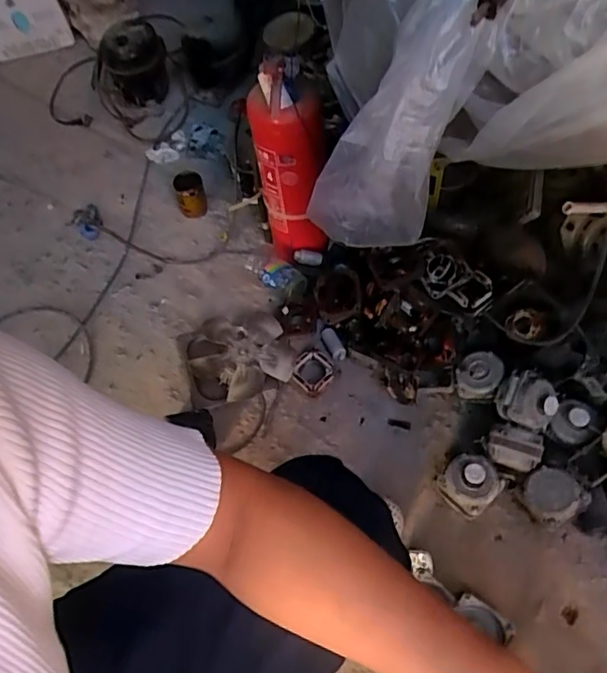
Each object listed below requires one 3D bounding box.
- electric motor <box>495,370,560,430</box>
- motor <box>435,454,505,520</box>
[{"bbox_3d":[0.358,0.105,0.875,0.084,0.062,0.074,19,61,16],"label":"electric motor"},{"bbox_3d":[0.265,0.237,0.874,0.086,0.083,0.085,-36,61,-18],"label":"motor"}]

